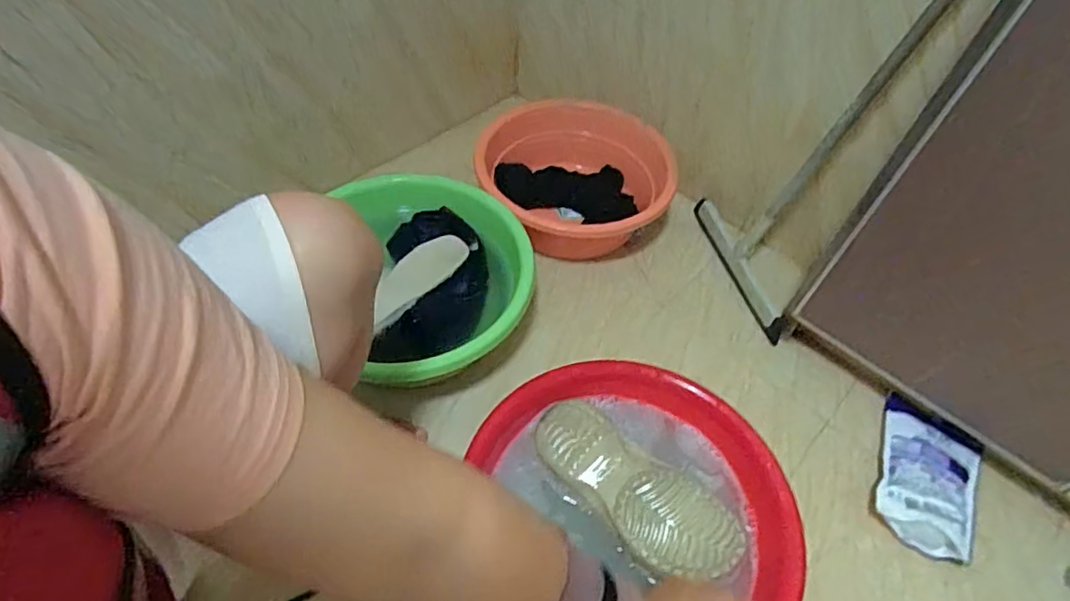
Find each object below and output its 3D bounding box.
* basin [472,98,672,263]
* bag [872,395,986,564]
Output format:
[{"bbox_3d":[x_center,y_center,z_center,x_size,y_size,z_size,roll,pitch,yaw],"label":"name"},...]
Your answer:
[{"bbox_3d":[0.095,-0.215,1.070,0.321,0.144,0.320,2,54,-3],"label":"basin"},{"bbox_3d":[0.532,0.234,0.787,0.124,0.040,0.209,27,56,15],"label":"bag"}]

